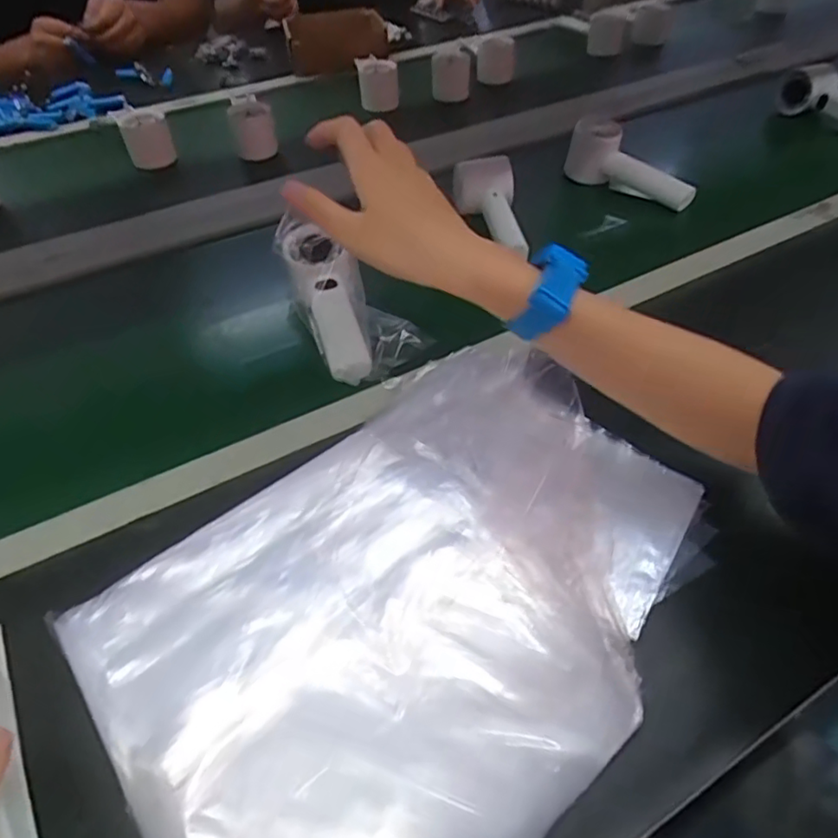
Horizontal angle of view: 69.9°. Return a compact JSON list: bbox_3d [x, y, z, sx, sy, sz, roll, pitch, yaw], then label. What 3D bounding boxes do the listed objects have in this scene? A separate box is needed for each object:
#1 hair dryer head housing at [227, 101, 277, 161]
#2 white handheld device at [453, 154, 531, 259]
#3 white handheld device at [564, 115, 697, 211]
[{"bbox_3d":[-0.210,-0.370,0.765,0.051,0.053,0.045,-11,47,-9],"label":"hair dryer head housing"},{"bbox_3d":[0.085,-0.217,0.630,0.048,0.055,0.132,-20,68,-18],"label":"white handheld device"},{"bbox_3d":[0.249,-0.293,0.708,0.153,0.057,0.051,32,53,7],"label":"white handheld device"}]

